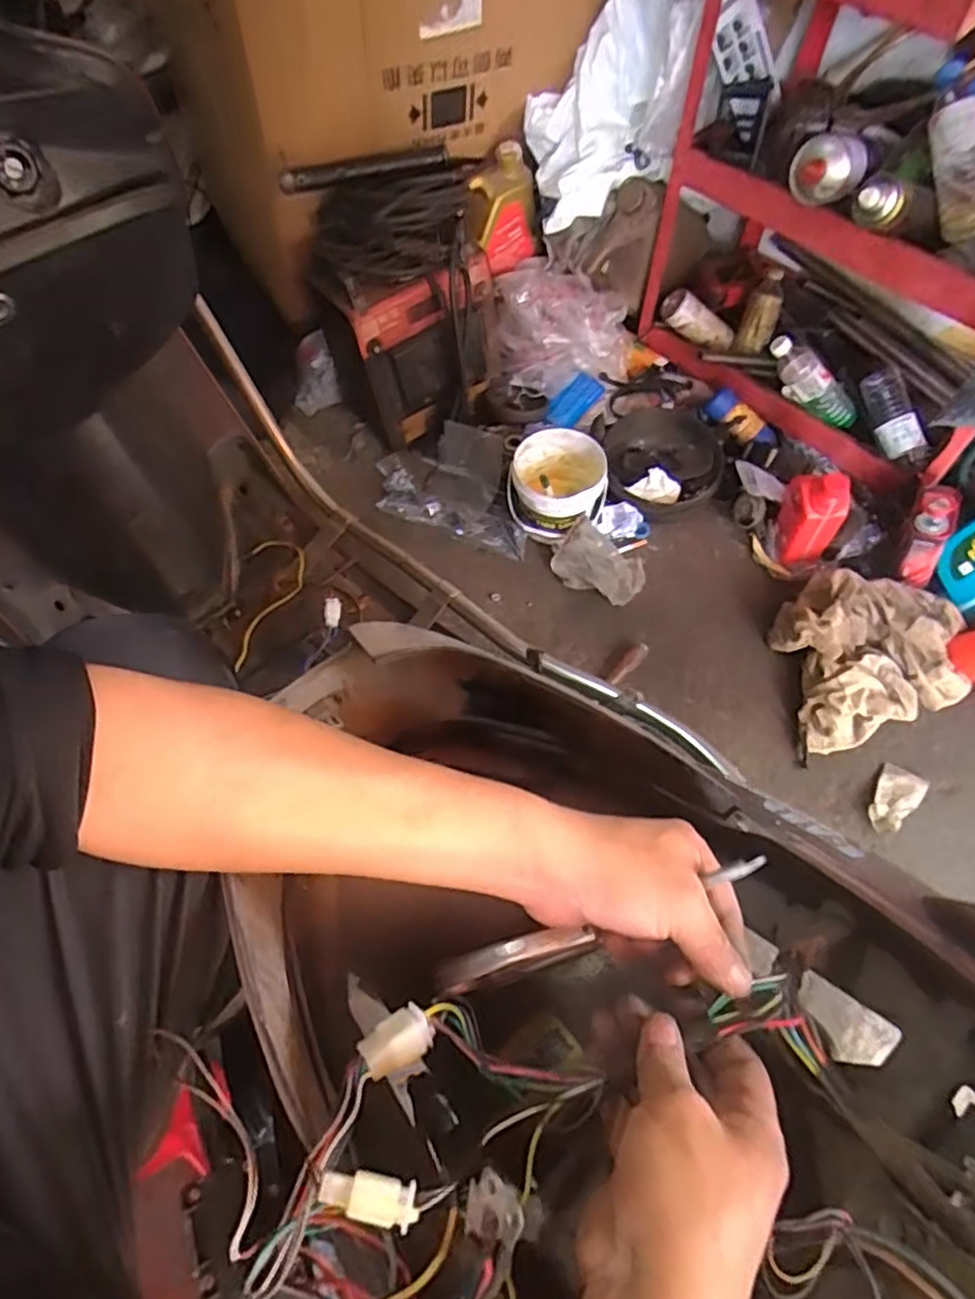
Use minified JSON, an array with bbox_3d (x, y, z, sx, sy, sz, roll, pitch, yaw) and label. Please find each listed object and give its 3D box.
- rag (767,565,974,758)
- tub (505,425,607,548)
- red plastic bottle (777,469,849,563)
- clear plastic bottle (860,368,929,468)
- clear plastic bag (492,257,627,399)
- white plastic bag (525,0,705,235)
[{"bbox_3d":[0.626,0.002,1.129,0.265,0.098,0.291,-6,61,-1],"label":"rag"},{"bbox_3d":[0.126,-0.295,1.263,0.170,0.154,0.171,-1,61,2],"label":"tub"},{"bbox_3d":[0.557,-0.238,1.181,0.075,0.181,0.089,0,61,3],"label":"red plastic bottle"},{"bbox_3d":[0.716,-0.405,1.217,0.054,0.060,0.180,-22,85,-9],"label":"clear plastic bottle"},{"bbox_3d":[0.142,-0.643,1.393,0.251,0.179,0.170,27,66,16],"label":"clear plastic bag"},{"bbox_3d":[0.195,-0.936,1.168,0.256,0.337,0.196,5,62,5],"label":"white plastic bag"}]

